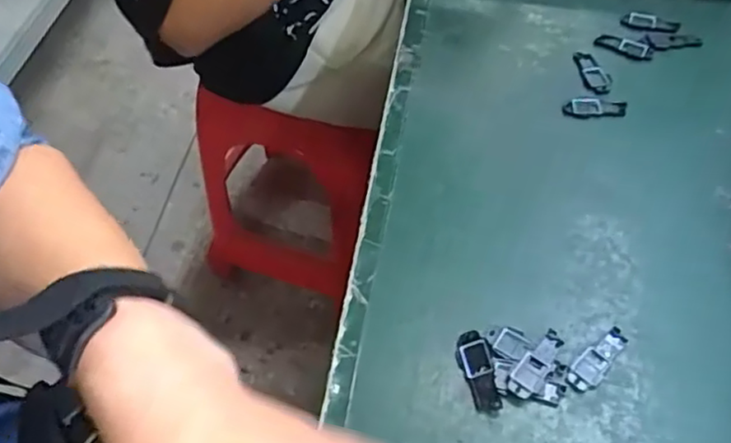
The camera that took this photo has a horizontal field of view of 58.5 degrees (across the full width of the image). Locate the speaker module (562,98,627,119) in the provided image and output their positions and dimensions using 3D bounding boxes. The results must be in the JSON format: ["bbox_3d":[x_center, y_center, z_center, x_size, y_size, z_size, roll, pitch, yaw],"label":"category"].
[{"bbox_3d":[0.150,-0.074,0.426,0.041,0.006,0.015,-3,53,-2],"label":"speaker module"}]

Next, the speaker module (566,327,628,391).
[{"bbox_3d":[0.115,0.067,0.321,0.013,0.004,0.040,38,62,25],"label":"speaker module"}]

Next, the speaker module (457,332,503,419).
[{"bbox_3d":[0.056,0.073,0.316,0.014,0.005,0.040,-13,54,-9],"label":"speaker module"}]

